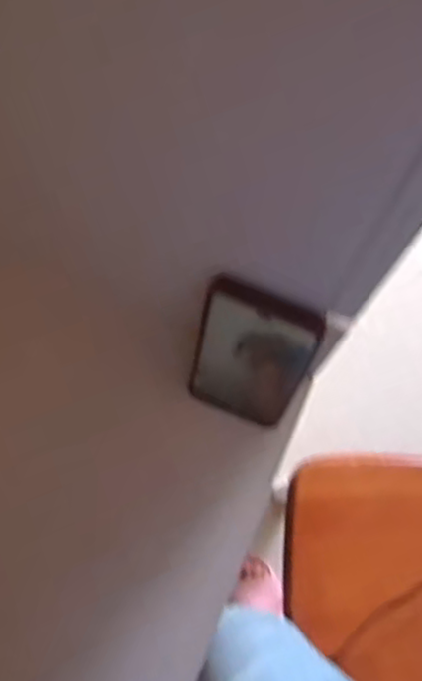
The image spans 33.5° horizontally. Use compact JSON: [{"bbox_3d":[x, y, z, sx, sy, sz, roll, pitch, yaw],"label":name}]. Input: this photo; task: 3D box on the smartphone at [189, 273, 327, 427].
[{"bbox_3d":[0.029,0.014,0.503,0.079,0.160,0.014,23,60,5],"label":"smartphone"}]

